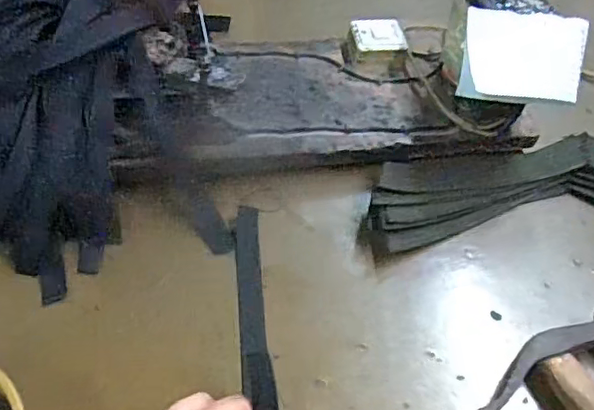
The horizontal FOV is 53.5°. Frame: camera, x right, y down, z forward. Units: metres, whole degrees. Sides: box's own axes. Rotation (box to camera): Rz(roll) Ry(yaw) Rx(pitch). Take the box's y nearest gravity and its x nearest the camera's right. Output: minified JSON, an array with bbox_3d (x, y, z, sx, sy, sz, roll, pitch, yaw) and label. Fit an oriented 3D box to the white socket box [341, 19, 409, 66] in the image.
[{"bbox_3d":[0.070,-0.147,0.537,0.054,0.020,0.049,-2,49,-6],"label":"white socket box"}]

